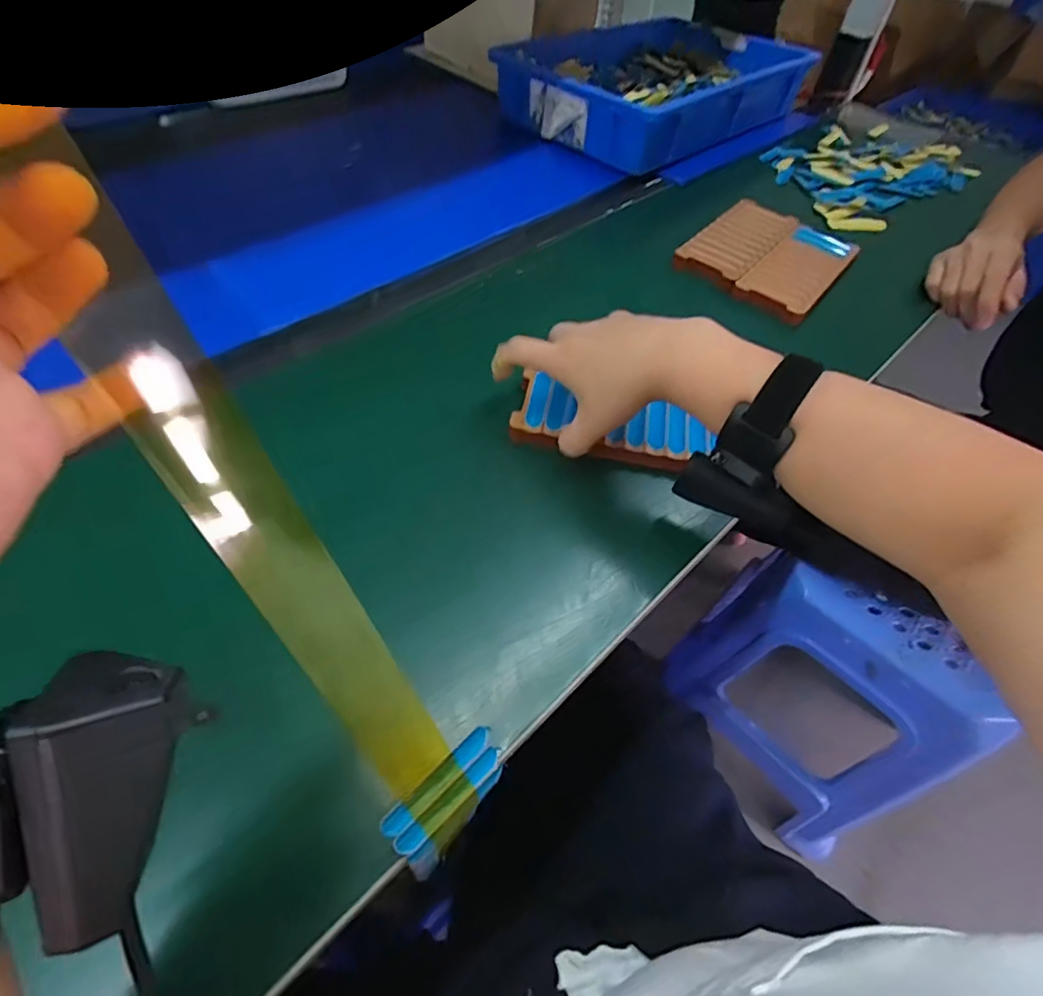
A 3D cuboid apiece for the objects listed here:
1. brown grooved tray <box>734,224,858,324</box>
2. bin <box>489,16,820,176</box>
[{"bbox_3d":[0.293,-0.242,0.569,0.072,0.011,0.185,35,58,20],"label":"brown grooved tray"},{"bbox_3d":[0.190,-0.583,0.770,0.422,0.085,0.286,-35,63,-26],"label":"bin"}]

